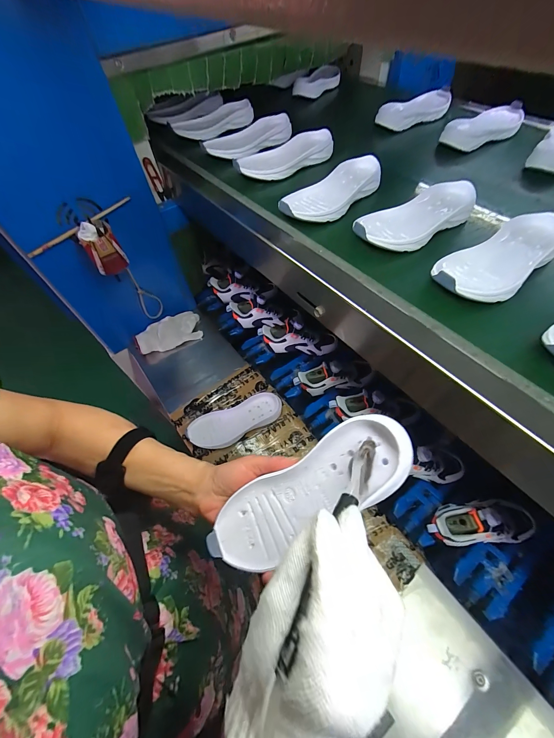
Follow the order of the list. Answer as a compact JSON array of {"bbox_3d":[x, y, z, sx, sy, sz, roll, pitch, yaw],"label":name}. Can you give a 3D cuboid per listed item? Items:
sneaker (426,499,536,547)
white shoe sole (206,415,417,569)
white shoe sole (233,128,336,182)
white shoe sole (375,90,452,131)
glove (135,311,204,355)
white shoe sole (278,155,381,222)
[{"bbox_3d":[0.383,0.281,0.547,0.212,0.076,0.076,1,56,-12],"label":"sneaker"},{"bbox_3d":[0.025,0.118,0.277,0.210,0.032,0.069,-37,58,12],"label":"white shoe sole"},{"bbox_3d":[0.011,-0.421,0.586,0.200,0.037,0.093,-30,60,-15],"label":"white shoe sole"},{"bbox_3d":[0.319,-0.587,0.677,0.194,0.026,0.074,-30,78,-11],"label":"white shoe sole"},{"bbox_3d":[-0.307,-0.102,0.850,0.189,0.041,0.092,-23,84,-19],"label":"glove"},{"bbox_3d":[0.094,-0.297,0.494,0.197,0.030,0.084,-33,61,-17],"label":"white shoe sole"}]

